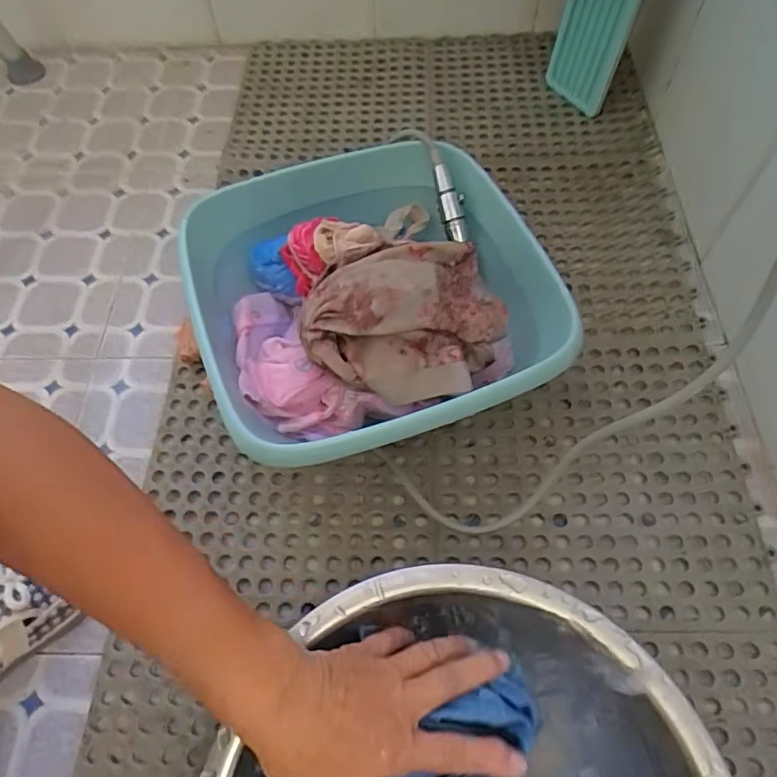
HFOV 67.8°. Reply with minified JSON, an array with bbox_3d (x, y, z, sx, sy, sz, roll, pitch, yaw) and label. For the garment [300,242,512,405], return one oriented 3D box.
[{"bbox_3d":[0.016,-0.056,0.478,0.173,0.080,0.120,-15,60,-6],"label":"garment"}]

